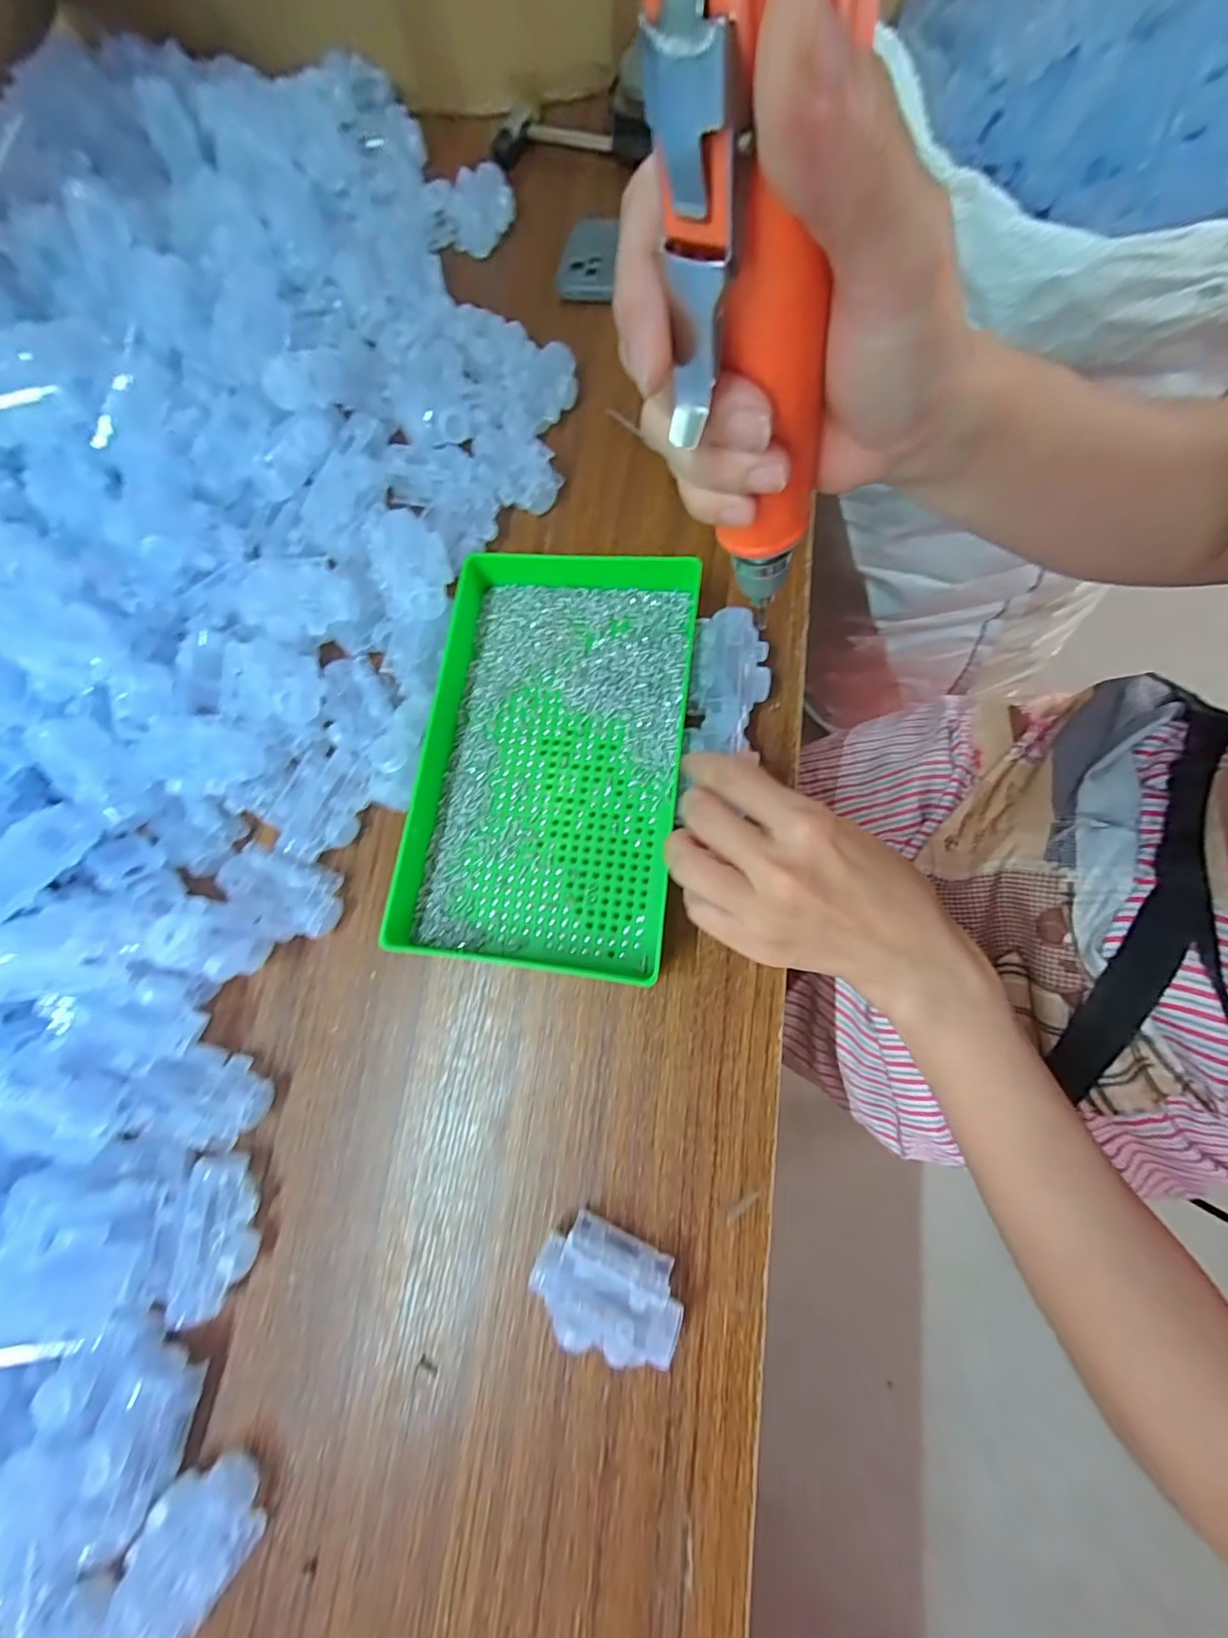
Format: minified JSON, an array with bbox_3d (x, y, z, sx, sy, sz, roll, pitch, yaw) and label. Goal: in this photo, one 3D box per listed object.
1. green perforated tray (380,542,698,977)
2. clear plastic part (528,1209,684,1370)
[{"bbox_3d":[-0.040,-0.041,0.320,0.156,0.028,0.241,6,76,8],"label":"green perforated tray"},{"bbox_3d":[-0.004,0.221,0.257,0.067,0.034,0.042,19,78,11],"label":"clear plastic part"}]

